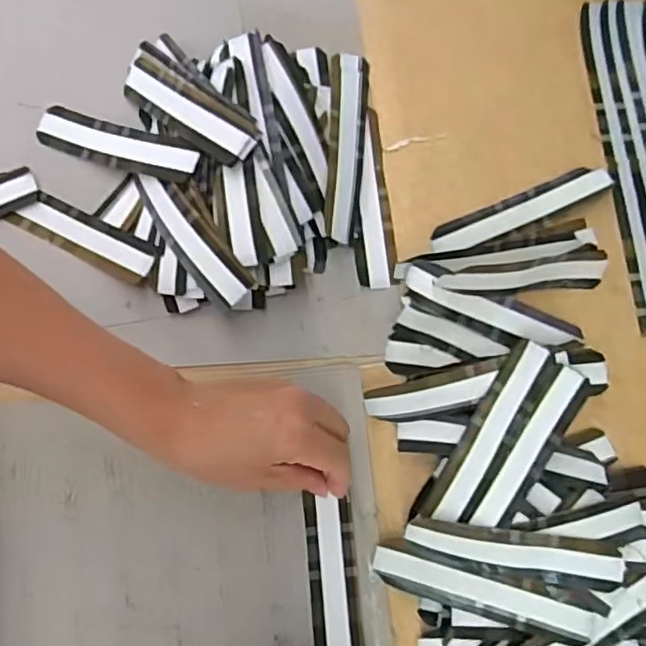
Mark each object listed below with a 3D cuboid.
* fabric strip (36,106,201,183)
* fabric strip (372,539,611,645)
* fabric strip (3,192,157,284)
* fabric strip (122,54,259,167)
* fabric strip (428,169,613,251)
[{"bbox_3d":[-0.147,-0.127,0.459,0.140,0.018,0.029,19,79,21],"label":"fabric strip"},{"bbox_3d":[0.107,0.175,0.411,0.147,0.008,0.030,15,79,3],"label":"fabric strip"},{"bbox_3d":[-0.173,-0.064,0.462,0.113,0.008,0.031,24,81,10],"label":"fabric strip"},{"bbox_3d":[-0.099,-0.152,0.445,0.034,0.018,0.141,-47,60,-8],"label":"fabric strip"},{"bbox_3d":[0.147,-0.081,0.467,0.141,0.009,0.028,-22,80,-4],"label":"fabric strip"}]

